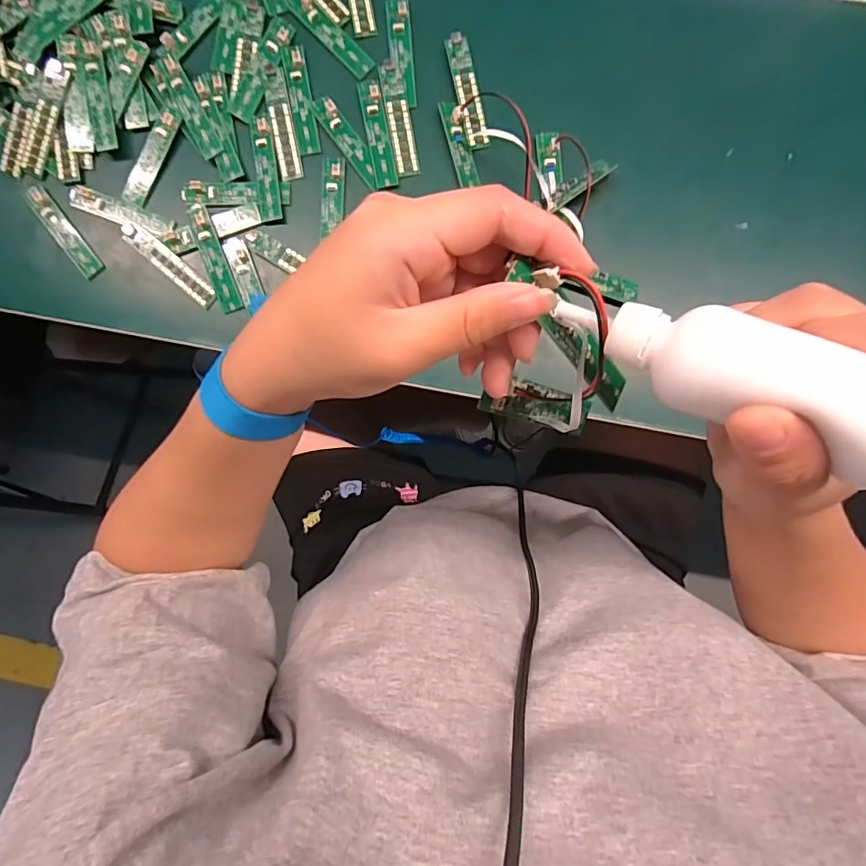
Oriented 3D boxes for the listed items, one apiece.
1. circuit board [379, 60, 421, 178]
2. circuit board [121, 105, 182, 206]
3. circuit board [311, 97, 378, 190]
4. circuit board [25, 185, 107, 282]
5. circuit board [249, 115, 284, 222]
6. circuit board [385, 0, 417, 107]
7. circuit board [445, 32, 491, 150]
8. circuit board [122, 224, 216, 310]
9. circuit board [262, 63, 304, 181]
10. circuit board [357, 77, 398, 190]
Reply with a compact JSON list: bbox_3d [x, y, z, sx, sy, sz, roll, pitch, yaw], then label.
[{"bbox_3d":[-0.026,-0.245,0.374,0.018,0.005,0.088,-10,89,1],"label":"circuit board"},{"bbox_3d":[-0.222,-0.218,0.377,0.019,0.005,0.076,28,90,2],"label":"circuit board"},{"bbox_3d":[-0.067,-0.228,0.375,0.016,0.004,0.079,-32,88,0],"label":"circuit board"},{"bbox_3d":[-0.294,-0.162,0.382,0.017,0.006,0.082,-34,88,0],"label":"circuit board"},{"bbox_3d":[-0.130,-0.205,0.373,0.018,0.004,0.078,-6,89,1],"label":"circuit board"},{"bbox_3d":[-0.025,-0.298,0.374,0.018,0.005,0.085,-4,89,1],"label":"circuit board"},{"bbox_3d":[0.027,-0.263,0.370,0.017,0.005,0.084,-13,89,1],"label":"circuit board"},{"bbox_3d":[-0.208,-0.132,0.379,0.087,0.007,0.017,43,90,2],"label":"circuit board"},{"bbox_3d":[-0.118,-0.244,0.376,0.018,0.004,0.090,-10,89,1],"label":"circuit board"},{"bbox_3d":[-0.043,-0.233,0.374,0.018,0.004,0.083,-10,89,1],"label":"circuit board"}]

